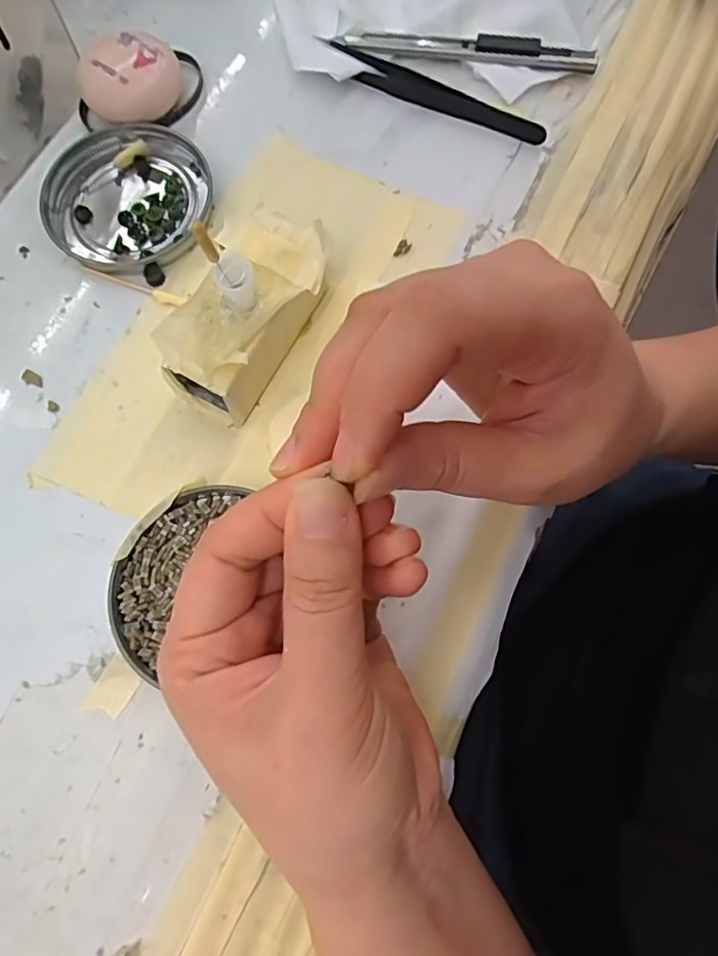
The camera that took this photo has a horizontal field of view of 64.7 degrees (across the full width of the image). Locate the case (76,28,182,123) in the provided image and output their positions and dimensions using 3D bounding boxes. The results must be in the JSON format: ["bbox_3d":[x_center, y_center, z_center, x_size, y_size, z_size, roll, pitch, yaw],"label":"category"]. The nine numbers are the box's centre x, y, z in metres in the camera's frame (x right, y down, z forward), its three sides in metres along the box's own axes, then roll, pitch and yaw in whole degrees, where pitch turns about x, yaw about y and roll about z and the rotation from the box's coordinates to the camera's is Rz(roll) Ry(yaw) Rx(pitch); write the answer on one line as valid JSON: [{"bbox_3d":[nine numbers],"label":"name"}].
[{"bbox_3d":[-0.112,-0.194,0.279,0.044,0.023,0.041,5,76,3],"label":"case"}]

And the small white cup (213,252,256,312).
[{"bbox_3d":[-0.046,-0.074,0.216,0.013,0.017,0.014,-1,74,2],"label":"small white cup"}]

